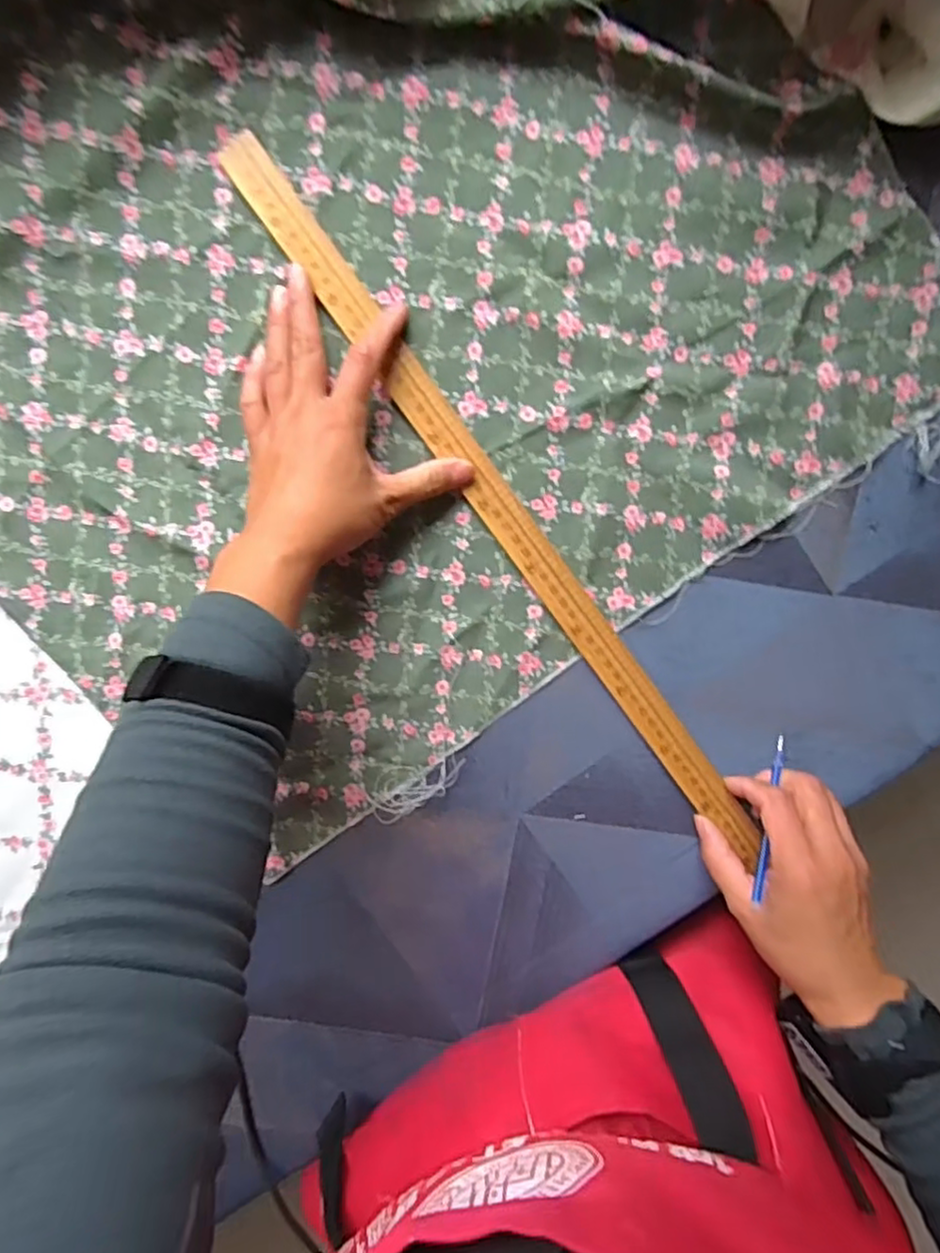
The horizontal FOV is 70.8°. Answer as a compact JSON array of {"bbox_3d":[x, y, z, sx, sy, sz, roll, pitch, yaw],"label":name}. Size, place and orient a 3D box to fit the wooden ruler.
[{"bbox_3d":[0.023,-0.065,0.413,0.027,0.007,0.525,-36,97,5],"label":"wooden ruler"}]

